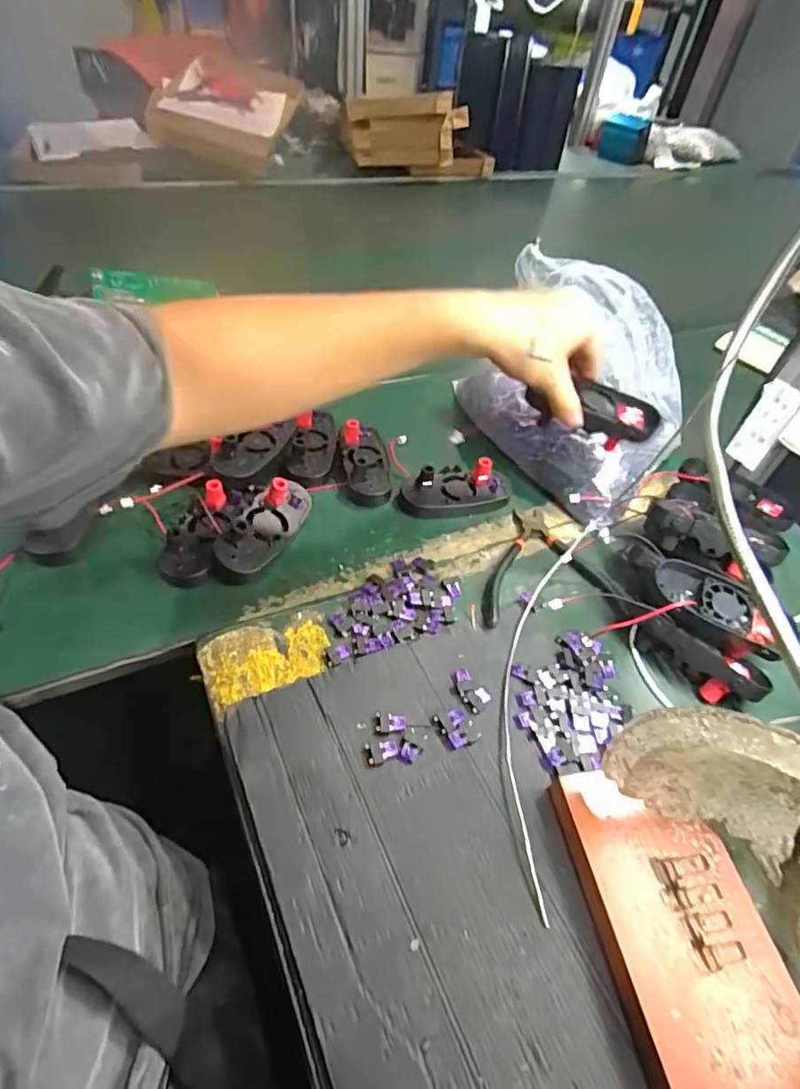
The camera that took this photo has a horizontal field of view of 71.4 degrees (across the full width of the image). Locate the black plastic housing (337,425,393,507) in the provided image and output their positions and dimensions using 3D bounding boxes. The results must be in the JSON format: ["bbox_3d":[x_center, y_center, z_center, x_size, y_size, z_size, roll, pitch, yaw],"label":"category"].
[{"bbox_3d":[-0.035,-0.086,0.566,0.050,0.024,0.099,3,48,-5],"label":"black plastic housing"}]

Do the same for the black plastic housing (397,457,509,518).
[{"bbox_3d":[0.054,-0.058,0.551,0.109,0.028,0.053,-10,50,-16],"label":"black plastic housing"}]

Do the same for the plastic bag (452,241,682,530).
[{"bbox_3d":[0.191,-0.176,0.587,0.190,0.162,0.249,-27,57,-27],"label":"plastic bag"}]

